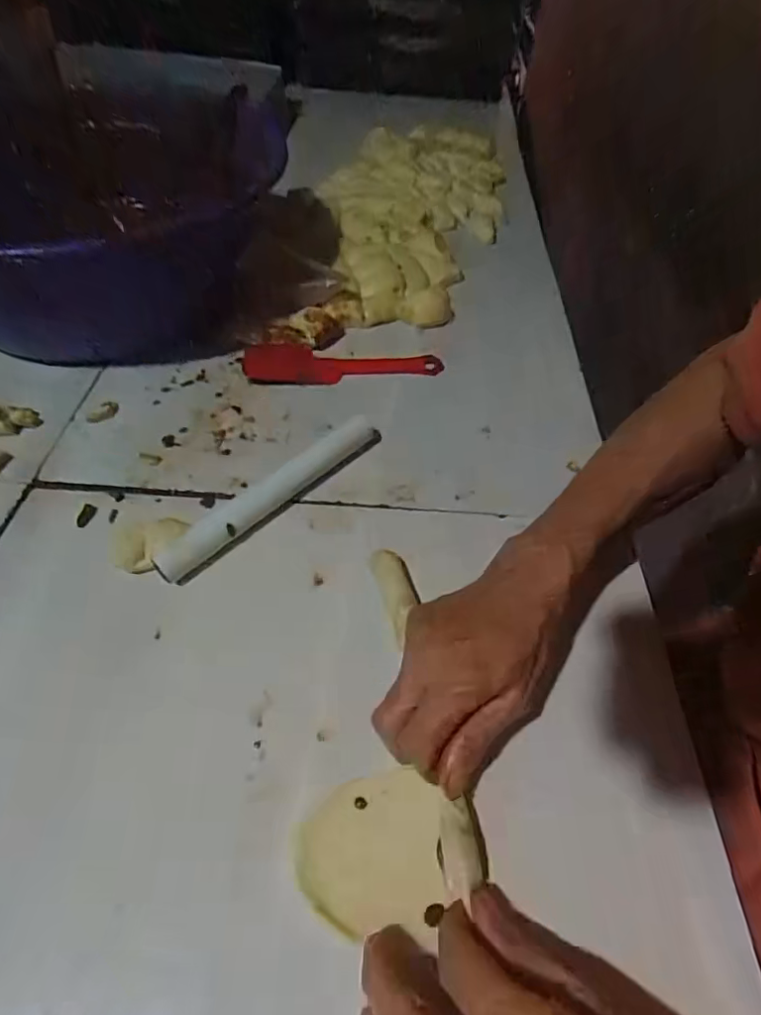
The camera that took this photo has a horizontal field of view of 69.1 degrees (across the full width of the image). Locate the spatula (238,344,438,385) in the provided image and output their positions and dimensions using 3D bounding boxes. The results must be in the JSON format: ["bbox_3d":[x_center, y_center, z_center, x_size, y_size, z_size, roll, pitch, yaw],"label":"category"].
[{"bbox_3d":[-0.038,-0.149,0.565,0.198,0.017,0.045,-3,50,-5],"label":"spatula"}]

